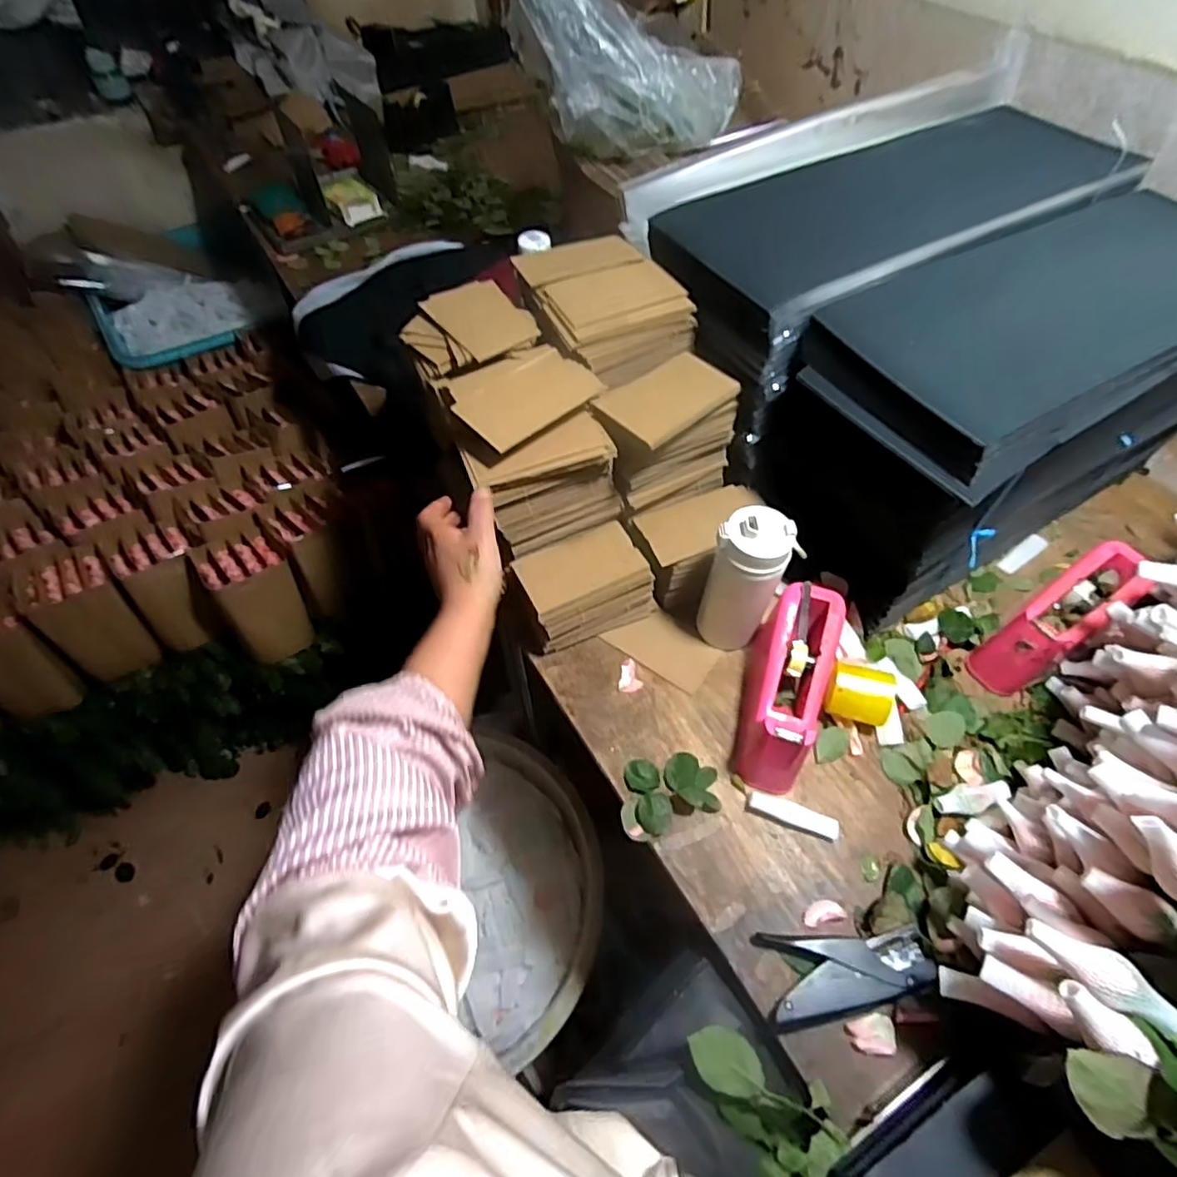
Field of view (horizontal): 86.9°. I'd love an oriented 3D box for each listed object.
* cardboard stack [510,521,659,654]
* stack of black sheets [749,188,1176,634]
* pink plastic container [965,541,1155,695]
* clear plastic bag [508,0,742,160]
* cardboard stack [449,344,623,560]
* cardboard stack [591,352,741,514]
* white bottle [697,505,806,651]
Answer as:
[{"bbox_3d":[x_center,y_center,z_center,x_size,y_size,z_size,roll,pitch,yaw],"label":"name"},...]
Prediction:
[{"bbox_3d":[-0.003,0.000,0.732,0.142,0.090,0.083,-23,57,-14],"label":"cardboard stack"},{"bbox_3d":[0.496,-0.223,0.731,0.573,0.291,0.231,-28,58,-17],"label":"stack of black sheets"},{"bbox_3d":[0.533,0.036,0.702,0.197,0.106,0.066,-30,59,-18],"label":"pink plastic container"},{"bbox_3d":[0.055,-0.671,0.795,0.282,0.189,0.117,2,54,3],"label":"clear plastic bag"},{"bbox_3d":[-0.059,-0.143,0.676,0.149,0.155,0.129,-20,56,-12],"label":"cardboard stack"},{"bbox_3d":[0.086,-0.164,0.703,0.144,0.140,0.083,-33,59,-20],"label":"cardboard stack"},{"bbox_3d":[0.172,-0.004,0.678,0.083,0.182,0.060,18,57,15],"label":"white bottle"}]

